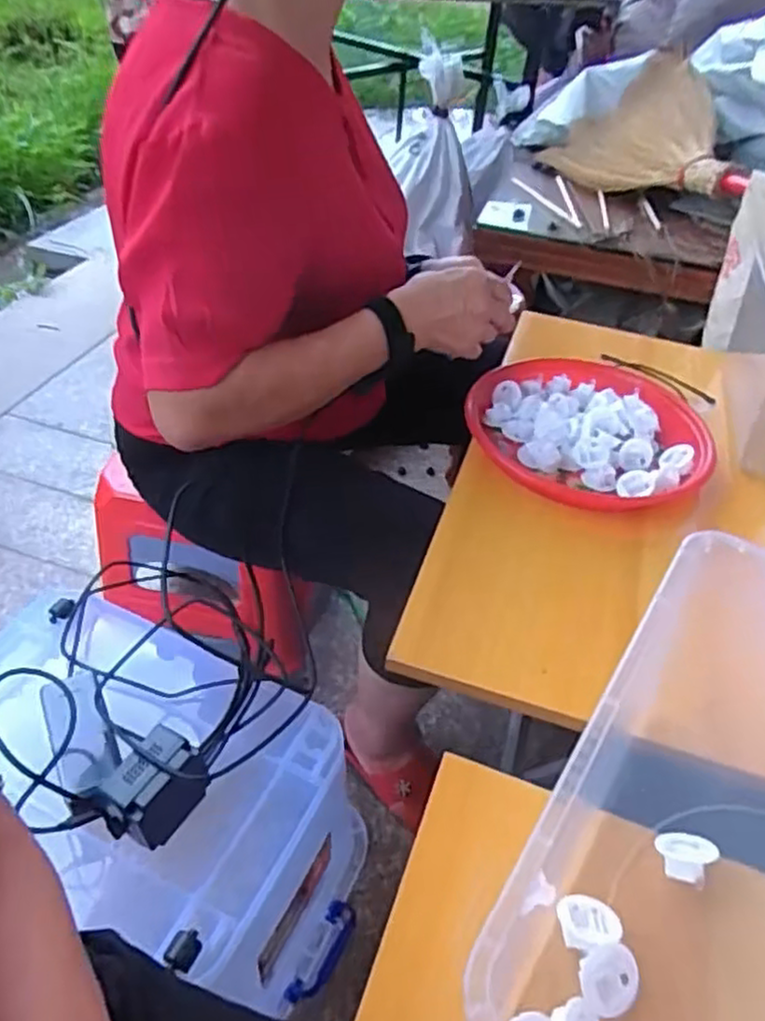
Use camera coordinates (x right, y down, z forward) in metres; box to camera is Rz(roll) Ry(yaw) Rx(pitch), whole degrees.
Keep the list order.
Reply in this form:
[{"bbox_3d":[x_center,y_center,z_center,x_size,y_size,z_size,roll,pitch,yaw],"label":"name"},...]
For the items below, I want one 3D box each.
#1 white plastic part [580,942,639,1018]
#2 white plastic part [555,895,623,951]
[{"bbox_3d":[0.113,0.234,0.353,0.030,0.012,0.027,-6,44,-13],"label":"white plastic part"},{"bbox_3d":[0.109,0.219,0.376,0.031,0.010,0.031,3,15,-2],"label":"white plastic part"}]

